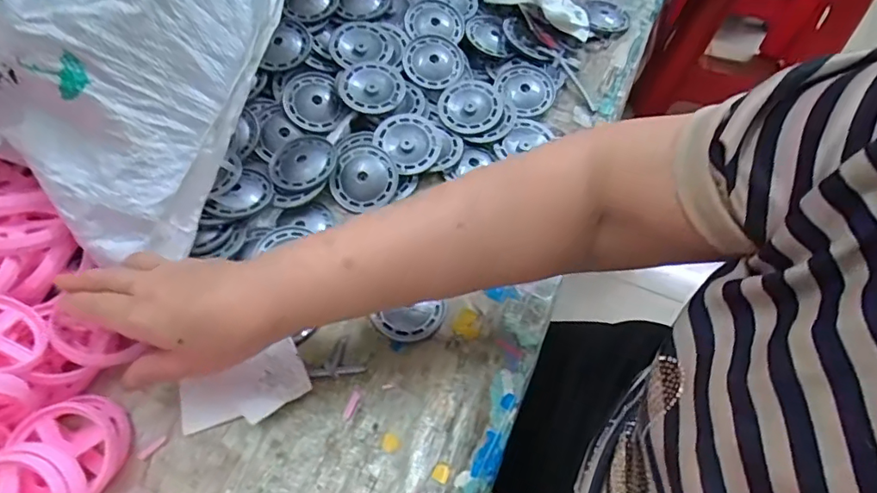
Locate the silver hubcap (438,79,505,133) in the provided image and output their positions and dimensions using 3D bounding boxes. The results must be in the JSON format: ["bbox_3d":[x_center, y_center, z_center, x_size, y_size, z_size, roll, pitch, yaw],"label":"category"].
[{"bbox_3d":[0.029,-0.126,0.473,0.056,0.007,0.053,5,60,2],"label":"silver hubcap"}]

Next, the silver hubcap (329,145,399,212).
[{"bbox_3d":[-0.062,-0.056,0.439,0.051,0.006,0.054,0,88,2],"label":"silver hubcap"}]

